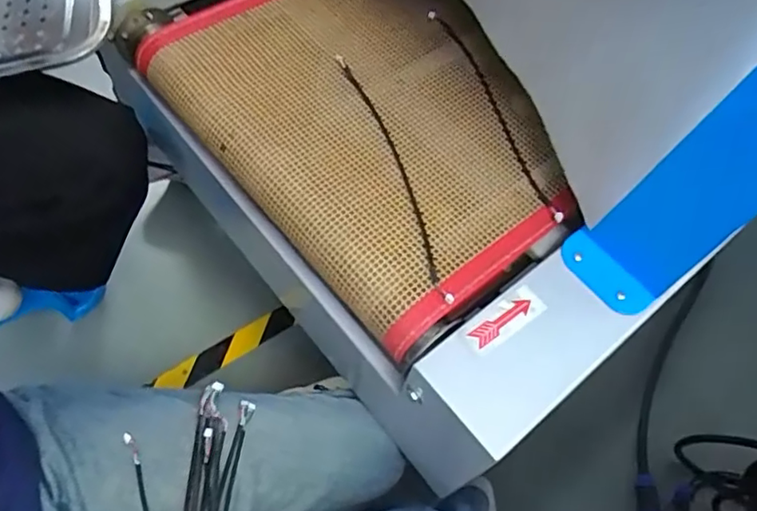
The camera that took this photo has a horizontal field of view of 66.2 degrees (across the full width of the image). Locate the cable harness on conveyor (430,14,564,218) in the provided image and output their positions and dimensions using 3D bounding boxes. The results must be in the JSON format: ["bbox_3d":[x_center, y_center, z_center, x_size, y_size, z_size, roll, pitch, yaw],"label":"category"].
[{"bbox_3d":[0.116,-0.149,0.579,0.024,0.020,0.300,-19,66,-11],"label":"cable harness on conveyor"}]

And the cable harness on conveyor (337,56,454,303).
[{"bbox_3d":[0.014,-0.081,0.524,0.022,0.024,0.291,-16,66,-10],"label":"cable harness on conveyor"}]

